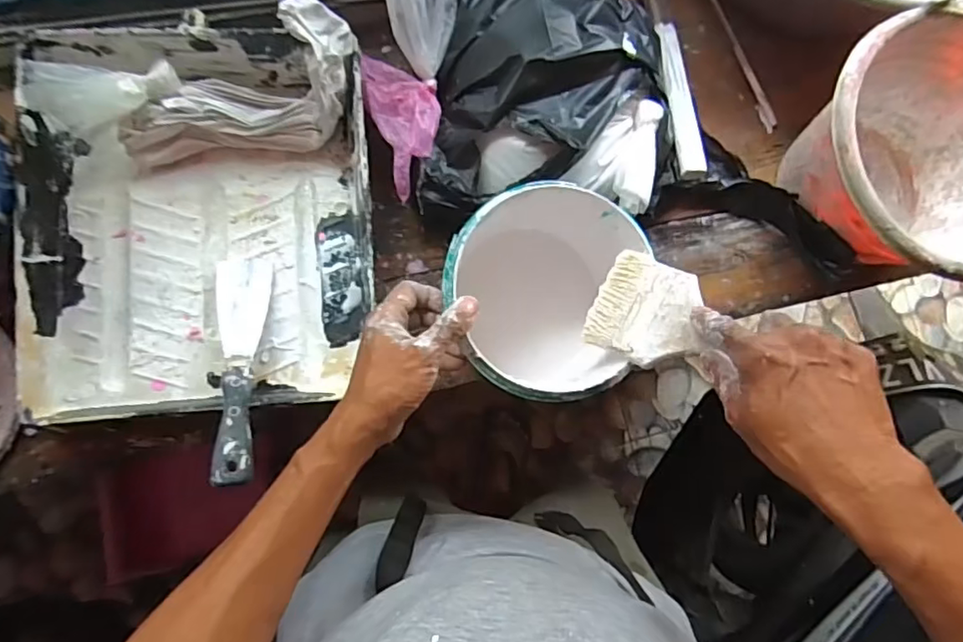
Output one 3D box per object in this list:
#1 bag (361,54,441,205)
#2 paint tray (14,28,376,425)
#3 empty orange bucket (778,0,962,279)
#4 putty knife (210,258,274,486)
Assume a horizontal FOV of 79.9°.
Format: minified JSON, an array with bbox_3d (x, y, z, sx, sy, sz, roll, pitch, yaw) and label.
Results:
[{"bbox_3d":[-0.075,-0.204,0.553,0.066,0.050,0.160,-16,72,-8],"label":"bag"},{"bbox_3d":[-0.252,-0.094,0.538,0.295,0.069,0.346,-4,86,-7],"label":"paint tray"},{"bbox_3d":[0.417,-0.155,0.582,0.237,0.171,0.239,1,85,-7],"label":"empty orange bucket"},{"bbox_3d":[-0.210,0.036,0.498,0.045,0.014,0.208,-4,62,-7],"label":"putty knife"}]

